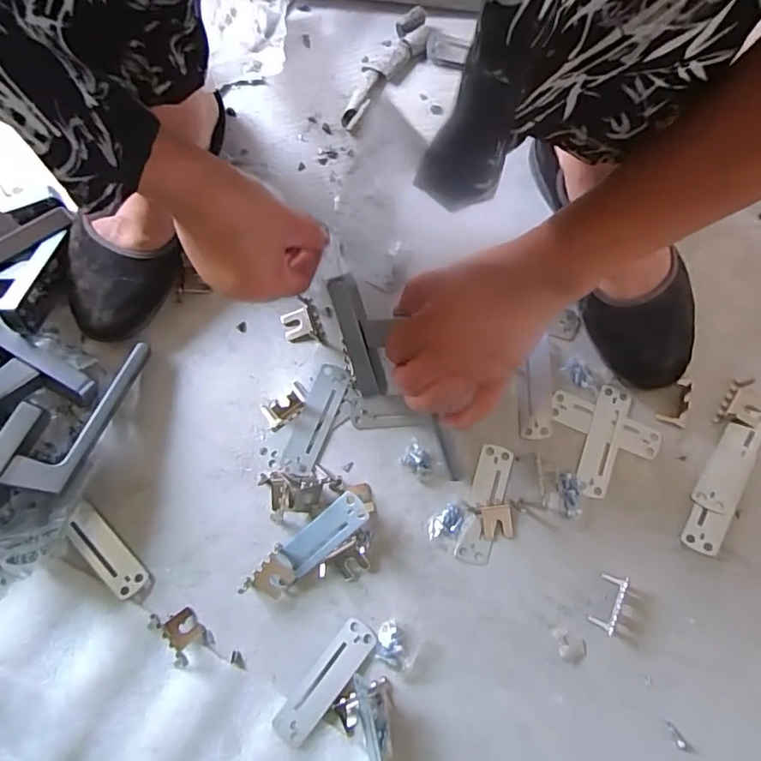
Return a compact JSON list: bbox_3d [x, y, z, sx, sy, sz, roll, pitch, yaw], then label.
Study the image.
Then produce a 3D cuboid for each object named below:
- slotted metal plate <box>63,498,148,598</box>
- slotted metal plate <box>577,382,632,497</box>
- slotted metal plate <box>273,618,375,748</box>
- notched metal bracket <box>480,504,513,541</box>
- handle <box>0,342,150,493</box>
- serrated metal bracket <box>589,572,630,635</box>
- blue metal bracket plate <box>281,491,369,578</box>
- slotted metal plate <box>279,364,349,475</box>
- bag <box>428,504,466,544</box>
[{"bbox_3d":[-0.222,0.136,0.424,0.084,0.009,0.026,41,63,16],"label":"slotted metal plate"},{"bbox_3d":[0.187,0.050,0.445,0.027,0.004,0.093,19,78,4],"label":"slotted metal plate"},{"bbox_3d":[-0.042,0.226,0.399,0.028,0.005,0.095,38,80,8],"label":"slotted metal plate"},{"bbox_3d":[0.094,0.114,0.428,0.024,0.004,0.027,-5,77,-1],"label":"notched metal bracket"},{"bbox_3d":[-0.228,0.026,0.416,0.040,0.017,0.139,23,60,5],"label":"handle"},{"bbox_3d":[0.176,0.171,0.407,0.015,0.018,0.043,21,78,5],"label":"serrated metal bracket"},{"bbox_3d":[-0.044,0.119,0.414,0.075,0.005,0.026,-43,80,7],"label":"blue metal bracket plate"},{"bbox_3d":[-0.055,0.032,0.448,0.028,0.004,0.094,21,78,4],"label":"slotted metal plate"},{"bbox_3d":[0.053,0.116,0.428,0.034,0.004,0.023,-38,80,-8],"label":"bag"}]

